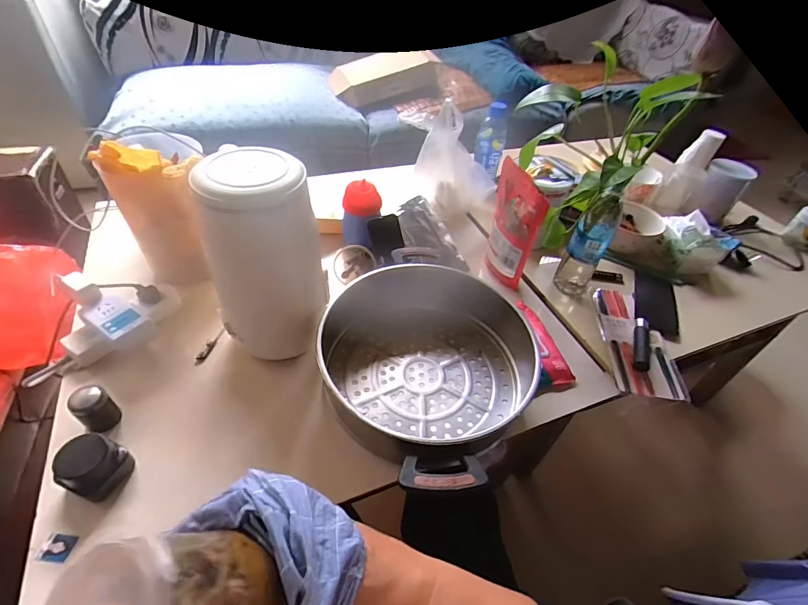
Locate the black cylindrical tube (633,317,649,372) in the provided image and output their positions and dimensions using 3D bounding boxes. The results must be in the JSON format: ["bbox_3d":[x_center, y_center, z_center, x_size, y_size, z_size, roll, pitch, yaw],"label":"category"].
[{"bbox_3d":[0.407,0.068,0.687,0.022,0.027,0.125,21,47,15],"label":"black cylindrical tube"}]

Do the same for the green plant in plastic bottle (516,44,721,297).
[{"bbox_3d":[0.296,-0.203,0.707,0.183,0.376,0.208,-17,49,-21],"label":"green plant in plastic bottle"}]

